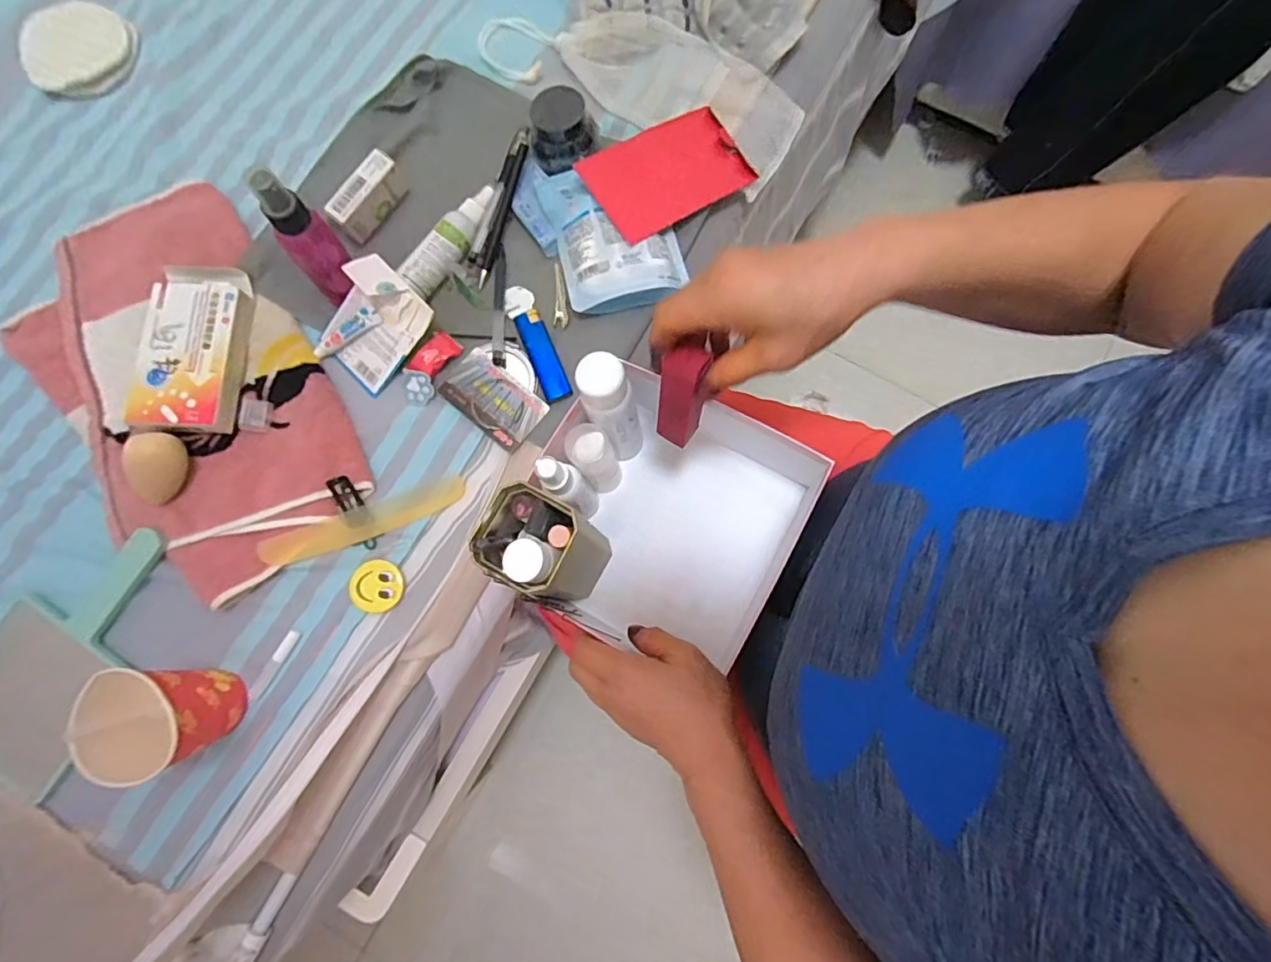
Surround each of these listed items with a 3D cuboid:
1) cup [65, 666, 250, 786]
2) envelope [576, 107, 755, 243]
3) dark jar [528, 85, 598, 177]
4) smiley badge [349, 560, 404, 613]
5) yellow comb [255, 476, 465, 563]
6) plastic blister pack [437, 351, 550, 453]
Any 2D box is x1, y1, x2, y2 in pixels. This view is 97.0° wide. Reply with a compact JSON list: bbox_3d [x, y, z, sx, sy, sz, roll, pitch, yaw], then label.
[{"bbox_3d":[-0.331,0.164,0.397,0.064,0.080,0.071,-26,81,-4],"label":"cup"},{"bbox_3d":[0.031,-0.281,0.510,0.151,0.006,0.086,-34,90,-19],"label":"envelope"},{"bbox_3d":[-0.068,-0.310,0.502,0.051,0.052,0.052,0,80,1],"label":"dark jar"},{"bbox_3d":[-0.213,0.086,0.460,0.041,0.006,0.040,0,80,1],"label":"smiley badge"},{"bbox_3d":[-0.225,0.034,0.470,0.165,0.004,0.027,-20,89,-10],"label":"yellow comb"},{"bbox_3d":[-0.122,-0.071,0.486,0.081,0.007,0.052,40,83,7],"label":"plastic blister pack"}]

